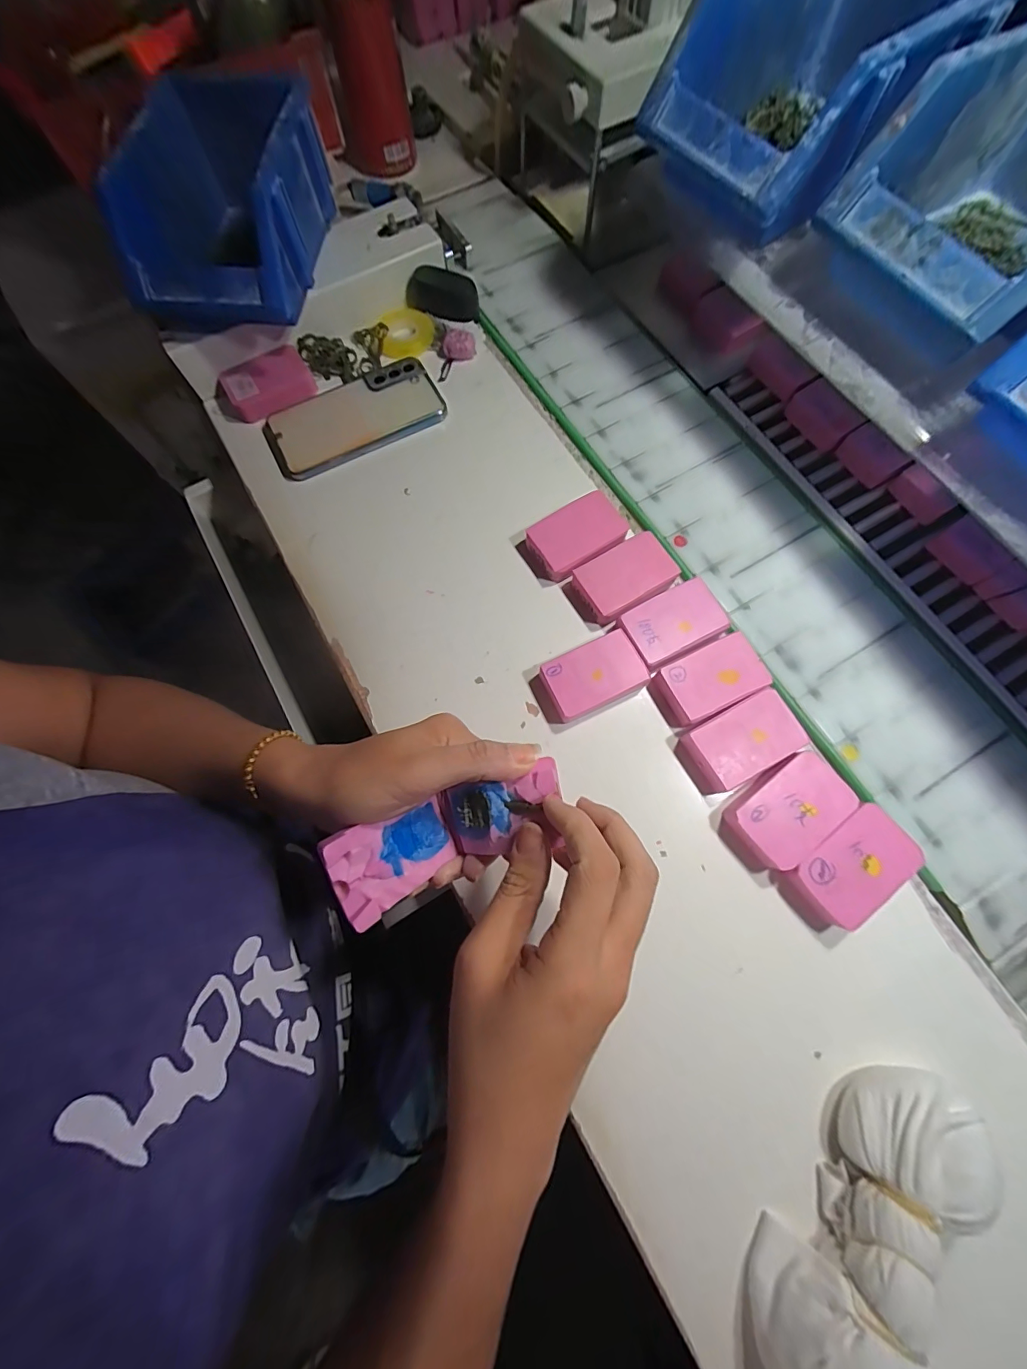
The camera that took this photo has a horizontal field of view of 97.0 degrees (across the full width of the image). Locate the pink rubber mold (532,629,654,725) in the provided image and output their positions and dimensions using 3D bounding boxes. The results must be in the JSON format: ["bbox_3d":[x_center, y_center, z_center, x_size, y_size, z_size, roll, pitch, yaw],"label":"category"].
[{"bbox_3d":[0.054,-0.003,0.324,0.075,0.020,0.045,-24,75,-6],"label":"pink rubber mold"}]

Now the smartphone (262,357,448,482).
[{"bbox_3d":[-0.139,-0.233,0.393,0.149,0.008,0.075,-29,76,-7],"label":"smartphone"}]

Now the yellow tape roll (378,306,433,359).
[{"bbox_3d":[-0.099,-0.326,0.422,0.047,0.012,0.050,0,74,1],"label":"yellow tape roll"}]

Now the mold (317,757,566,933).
[{"bbox_3d":[-0.030,0.078,0.234,0.118,0.048,0.043,-23,75,-6],"label":"mold"}]

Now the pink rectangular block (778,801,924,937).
[{"bbox_3d":[0.211,0.114,0.286,0.076,0.020,0.047,-37,77,-9],"label":"pink rectangular block"}]

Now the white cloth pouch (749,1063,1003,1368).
[{"bbox_3d":[0.180,0.286,0.227,0.084,0.045,0.176,27,76,8],"label":"white cloth pouch"}]

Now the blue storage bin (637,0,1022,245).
[{"bbox_3d":[0.187,-0.371,0.280,0.175,0.071,0.127,-36,77,-9],"label":"blue storage bin"}]

